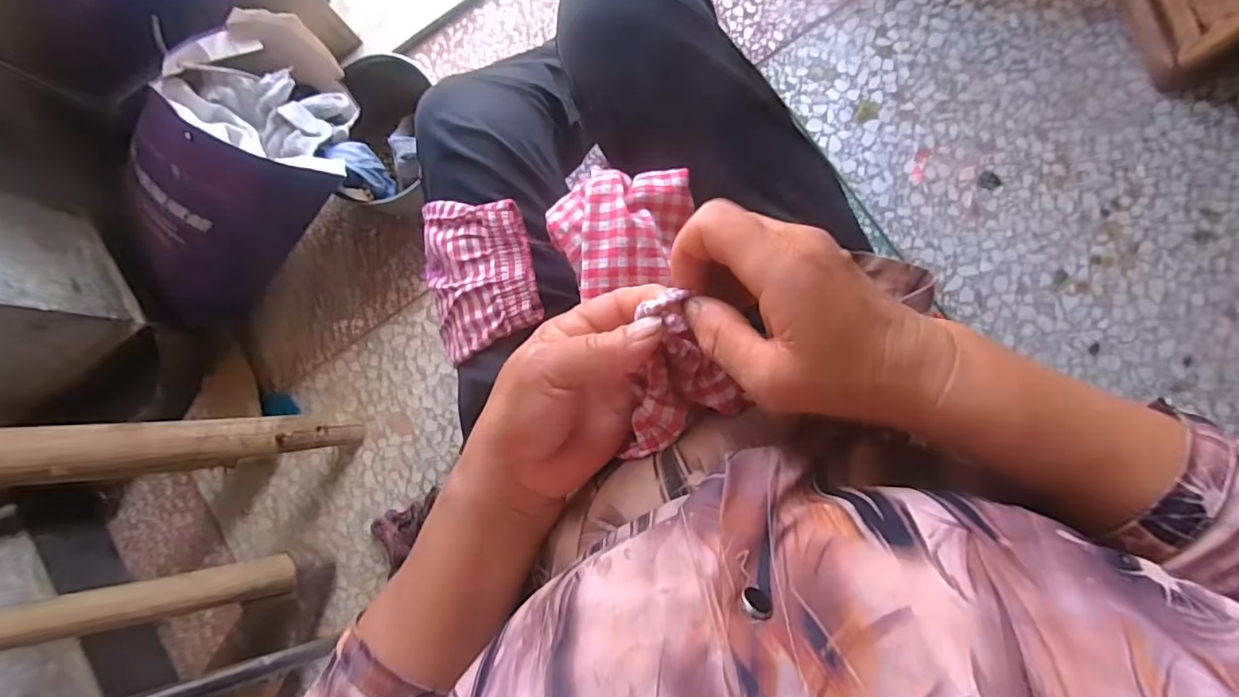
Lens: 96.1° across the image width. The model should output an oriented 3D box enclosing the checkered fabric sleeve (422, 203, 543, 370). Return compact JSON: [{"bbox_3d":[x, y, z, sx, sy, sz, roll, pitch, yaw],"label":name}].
[{"bbox_3d":[-0.115,-0.062,0.449,0.094,0.036,0.127,-15,84,5],"label":"checkered fabric sleeve"}]

